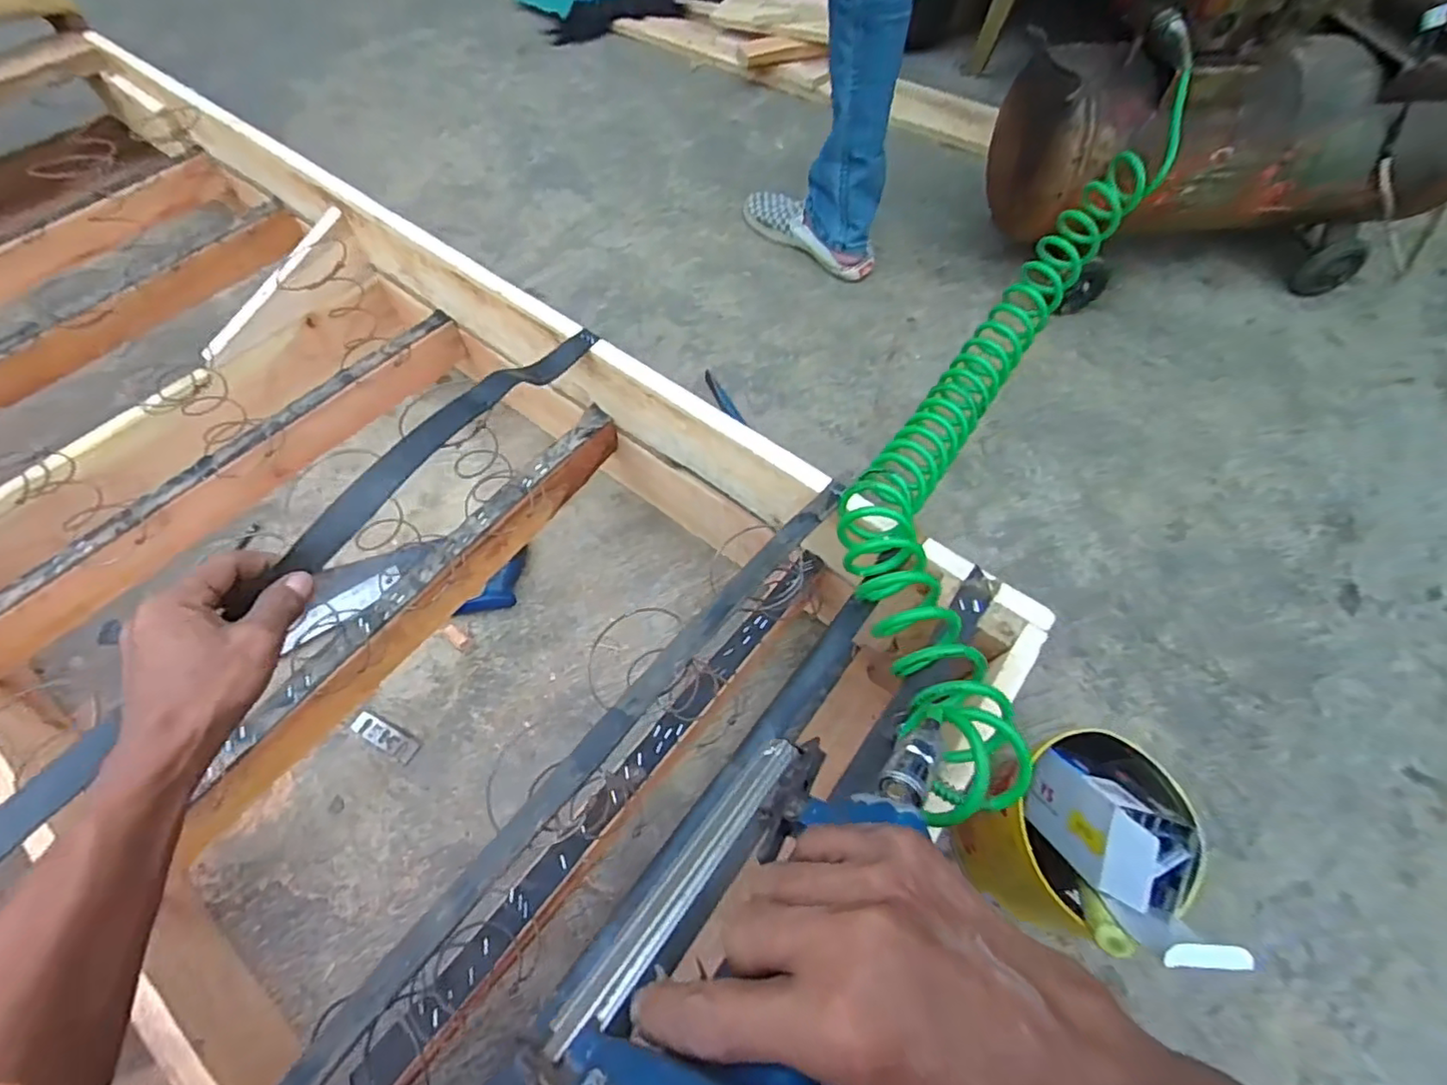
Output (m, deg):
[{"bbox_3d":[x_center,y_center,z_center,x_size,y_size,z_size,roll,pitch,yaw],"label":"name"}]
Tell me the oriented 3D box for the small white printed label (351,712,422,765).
[{"bbox_3d":[-0.370,0.214,0.672,0.080,0.006,0.025,25,64,13],"label":"small white printed label"}]

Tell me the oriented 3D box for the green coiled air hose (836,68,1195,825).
[{"bbox_3d":[0.260,-0.151,0.572,0.162,0.212,0.786,23,60,12],"label":"green coiled air hose"}]

